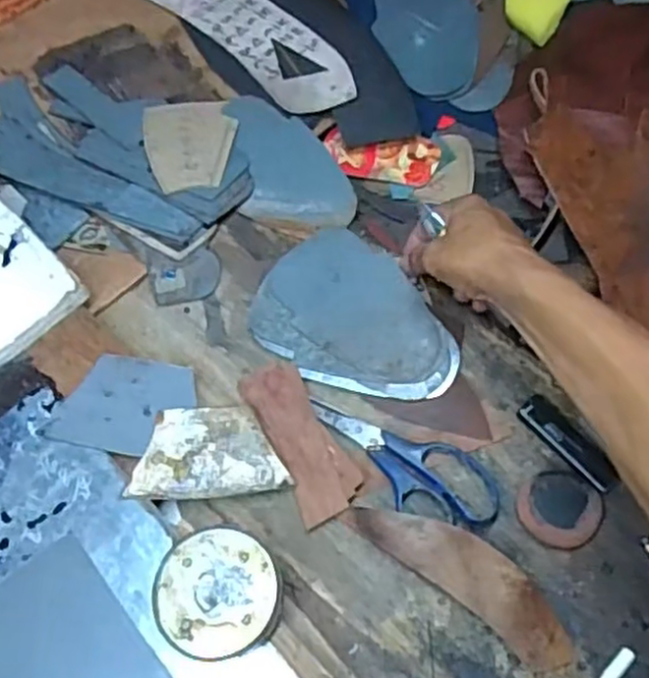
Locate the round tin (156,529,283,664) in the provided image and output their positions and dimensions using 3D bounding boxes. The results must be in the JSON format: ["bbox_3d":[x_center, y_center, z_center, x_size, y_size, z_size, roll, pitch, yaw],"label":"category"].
[{"bbox_3d":[-0.065,0.158,0.448,0.076,0.032,0.075,0,66,-1],"label":"round tin"}]

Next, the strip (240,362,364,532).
[{"bbox_3d":[-0.017,0.071,0.524,0.046,0.015,0.124,-24,69,-13],"label":"strip"}]

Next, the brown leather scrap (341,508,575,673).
[{"bbox_3d":[0.092,0.152,0.470,0.160,0.026,0.041,37,70,15],"label":"brown leather scrap"}]

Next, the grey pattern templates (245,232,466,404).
[{"bbox_3d":[0.026,-0.015,0.556,0.161,0.007,0.114,37,70,15],"label":"grey pattern templates"}]

